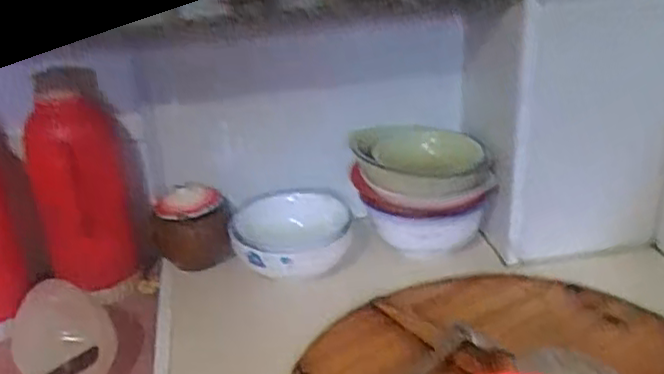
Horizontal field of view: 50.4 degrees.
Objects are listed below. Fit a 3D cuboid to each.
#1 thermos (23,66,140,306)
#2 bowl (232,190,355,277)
[{"bbox_3d":[-0.384,-0.003,1.086,0.129,0.359,0.132,-18,29,-29],"label":"thermos"},{"bbox_3d":[-0.064,0.066,1.104,0.180,0.067,0.190,-2,25,1],"label":"bowl"}]

